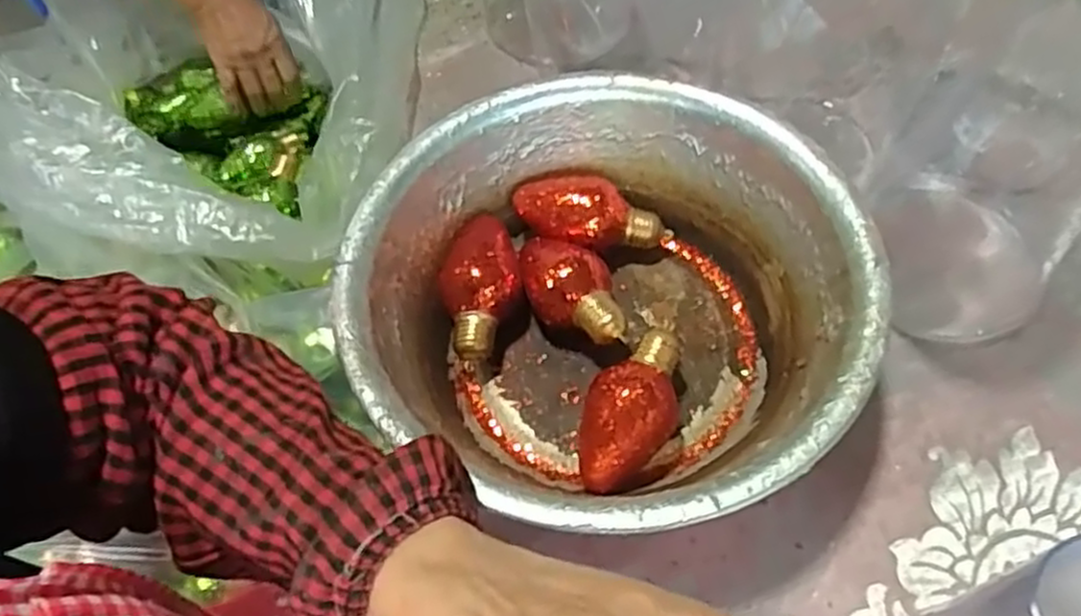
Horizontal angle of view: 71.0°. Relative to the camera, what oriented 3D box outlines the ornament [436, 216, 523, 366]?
[{"bbox_3d":[-0.037,-0.012,0.479,0.050,0.048,0.096,-6,57,-1],"label":"ornament"}]

